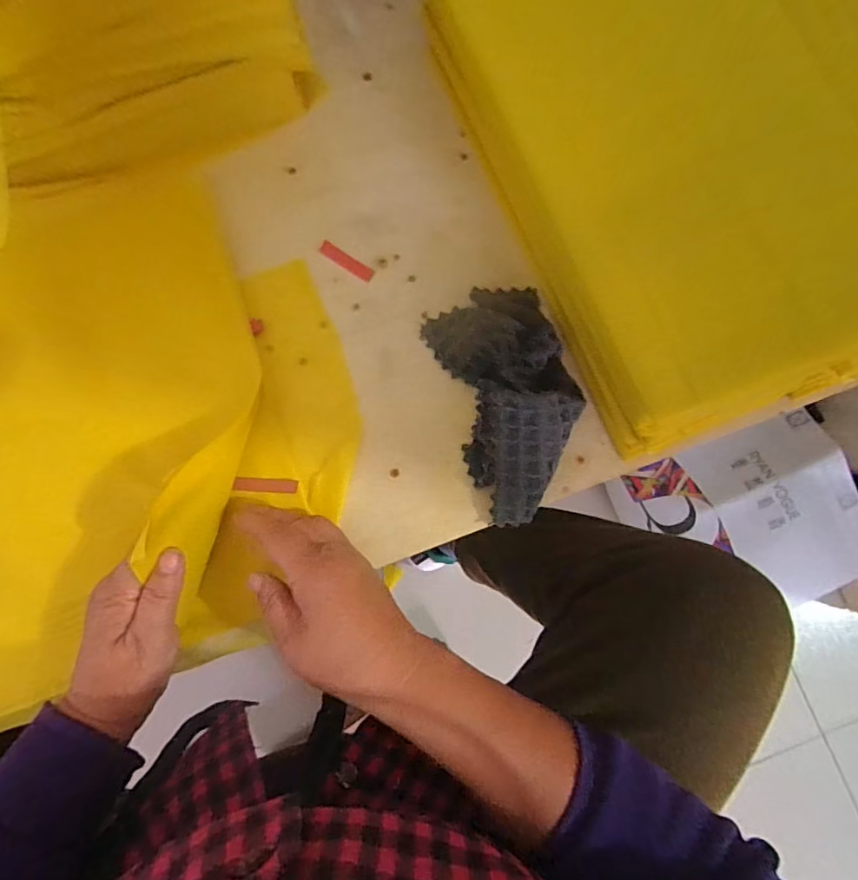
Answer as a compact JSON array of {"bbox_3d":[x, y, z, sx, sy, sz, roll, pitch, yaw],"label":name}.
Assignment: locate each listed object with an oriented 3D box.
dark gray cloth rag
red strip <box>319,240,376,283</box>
[{"bbox_3d":[0.062,-0.032,0.341,0.090,0.048,0.167,-18,84,-2],"label":"dark gray cloth rag"},{"bbox_3d":[-0.063,-0.137,0.370,0.046,0.004,0.011,33,85,4],"label":"red strip"}]

